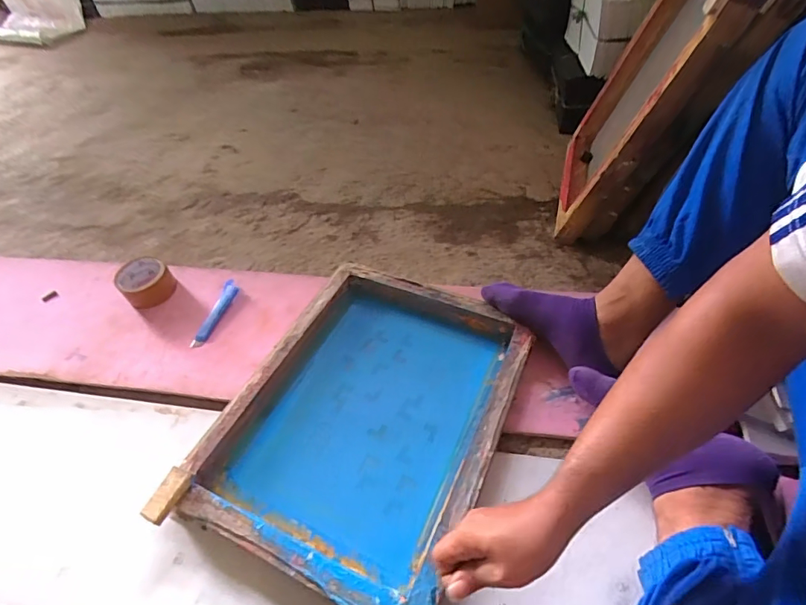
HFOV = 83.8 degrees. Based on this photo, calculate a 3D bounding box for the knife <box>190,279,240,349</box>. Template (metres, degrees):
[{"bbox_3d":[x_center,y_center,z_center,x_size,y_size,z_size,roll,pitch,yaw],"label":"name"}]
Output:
[{"bbox_3d":[-0.329,0.019,0.795,0.031,0.017,0.142,9,50,12],"label":"knife"}]

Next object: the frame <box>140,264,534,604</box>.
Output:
[{"bbox_3d":[-0.045,0.149,0.639,0.349,0.049,0.445,18,52,18],"label":"frame"}]

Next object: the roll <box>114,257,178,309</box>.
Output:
[{"bbox_3d":[-0.475,-0.037,0.834,0.086,0.049,0.093,-2,48,2],"label":"roll"}]

